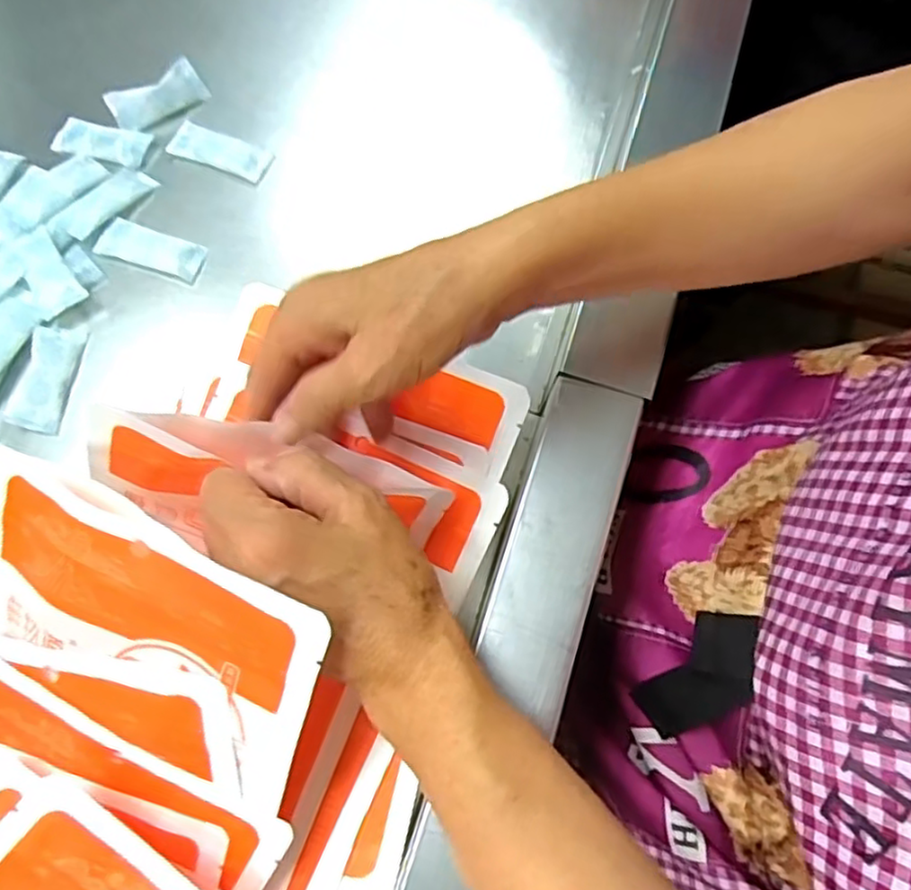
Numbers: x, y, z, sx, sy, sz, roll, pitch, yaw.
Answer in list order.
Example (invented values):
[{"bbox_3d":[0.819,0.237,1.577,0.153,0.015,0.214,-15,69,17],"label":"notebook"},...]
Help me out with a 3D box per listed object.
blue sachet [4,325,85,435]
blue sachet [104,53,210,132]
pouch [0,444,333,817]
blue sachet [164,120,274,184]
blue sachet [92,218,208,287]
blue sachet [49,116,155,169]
[{"bbox_3d":[-0.249,-0.042,0.409,0.029,0.005,0.067,5,71,1],"label":"blue sachet"},{"bbox_3d":[-0.211,-0.249,0.481,0.065,0.013,0.032,-36,99,-18],"label":"blue sachet"},{"bbox_3d":[-0.133,0.074,0.278,0.165,0.012,0.099,29,109,8],"label":"pouch"},{"bbox_3d":[-0.164,-0.207,0.473,0.072,0.007,0.030,21,72,6],"label":"blue sachet"},{"bbox_3d":[-0.199,-0.129,0.444,0.067,0.009,0.029,18,72,5],"label":"blue sachet"},{"bbox_3d":[-0.249,-0.214,0.471,0.066,0.004,0.030,18,72,5],"label":"blue sachet"}]

